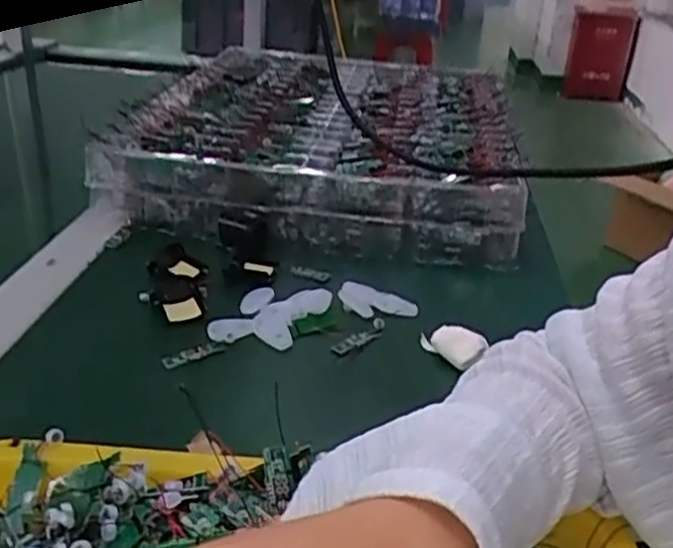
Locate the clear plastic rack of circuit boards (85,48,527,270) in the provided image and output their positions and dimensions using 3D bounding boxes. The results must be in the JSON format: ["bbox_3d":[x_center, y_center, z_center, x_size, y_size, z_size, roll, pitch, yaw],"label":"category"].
[{"bbox_3d":[-0.001,-0.175,0.868,0.403,0.085,0.533,6,26,6],"label":"clear plastic rack of circuit boards"}]

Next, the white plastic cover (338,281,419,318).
[{"bbox_3d":[0.031,0.023,0.566,0.063,0.012,0.028,18,30,27],"label":"white plastic cover"}]

